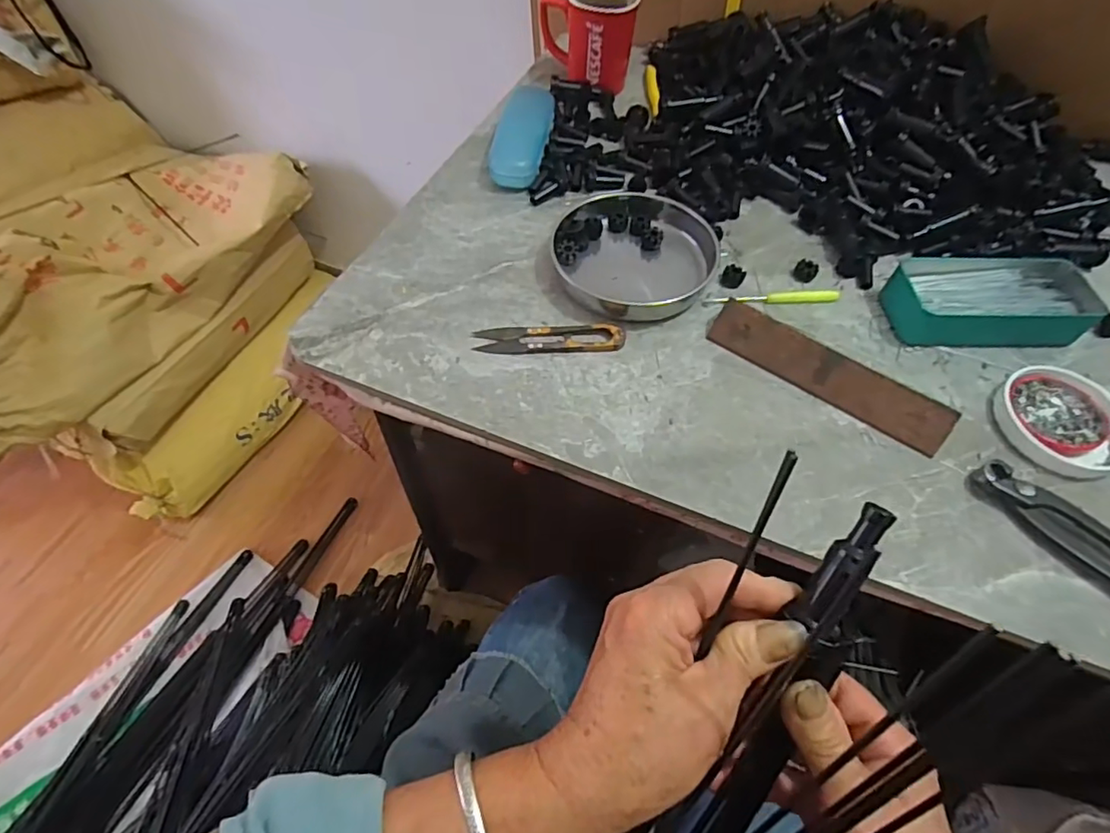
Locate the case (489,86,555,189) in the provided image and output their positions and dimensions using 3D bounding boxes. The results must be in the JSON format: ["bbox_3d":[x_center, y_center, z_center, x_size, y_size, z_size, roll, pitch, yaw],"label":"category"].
[{"bbox_3d":[-0.030,-0.298,0.594,0.046,0.028,0.149,10,61,3],"label":"case"}]

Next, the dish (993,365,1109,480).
[{"bbox_3d":[0.375,0.003,0.419,0.091,0.016,0.085,1,56,-2],"label":"dish"}]

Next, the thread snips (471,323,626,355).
[{"bbox_3d":[-0.004,-0.061,0.449,0.115,0.010,0.025,-1,57,-3],"label":"thread snips"}]

